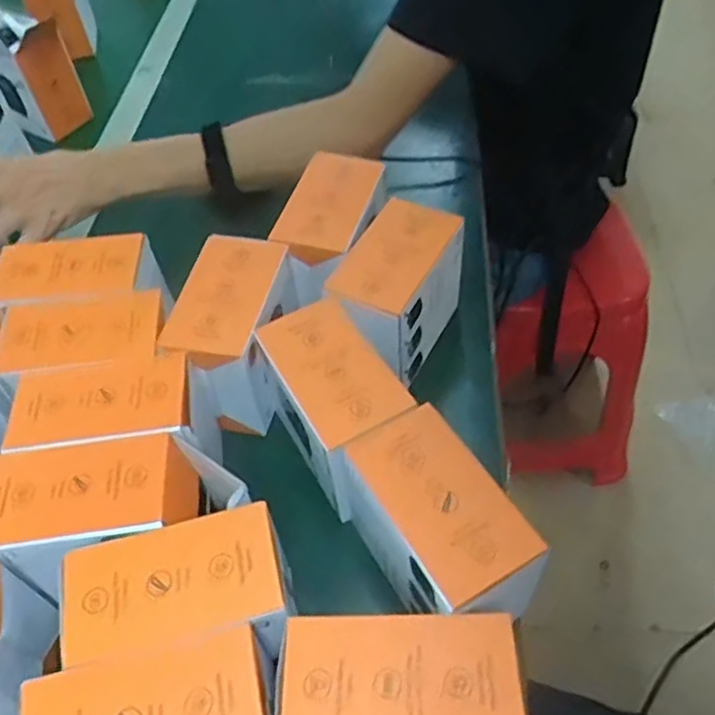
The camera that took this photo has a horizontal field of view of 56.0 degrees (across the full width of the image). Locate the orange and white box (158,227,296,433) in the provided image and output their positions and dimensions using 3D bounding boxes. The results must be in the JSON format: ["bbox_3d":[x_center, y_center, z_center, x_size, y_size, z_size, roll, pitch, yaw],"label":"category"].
[{"bbox_3d":[-0.086,-0.019,0.507,0.066,0.094,0.117,6,52,9],"label":"orange and white box"}]

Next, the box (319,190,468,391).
[{"bbox_3d":[0.031,-0.051,0.515,0.067,0.085,0.118,20,55,19],"label":"box"}]

